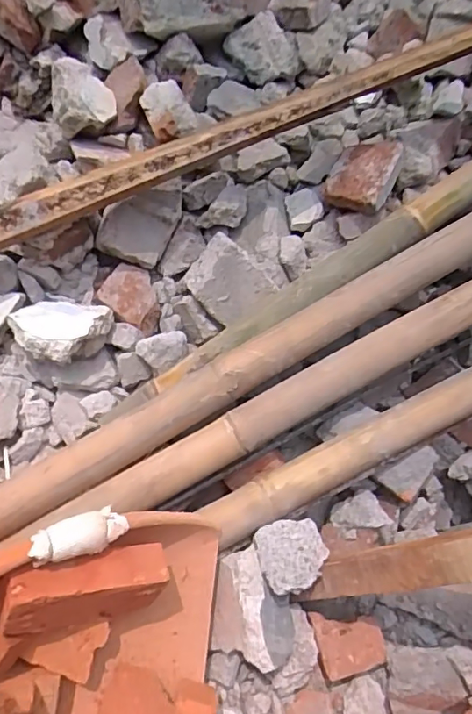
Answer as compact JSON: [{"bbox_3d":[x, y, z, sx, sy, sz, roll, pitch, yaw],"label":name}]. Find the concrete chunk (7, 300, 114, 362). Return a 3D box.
[{"bbox_3d":[-0.254,-0.037,0.793,0.130,0.070,0.096,5,74,2],"label":"concrete chunk"}]

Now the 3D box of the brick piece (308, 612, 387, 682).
[{"bbox_3d":[0.139,0.349,0.675,0.078,0.033,0.069,-12,74,-3],"label":"brick piece"}]

